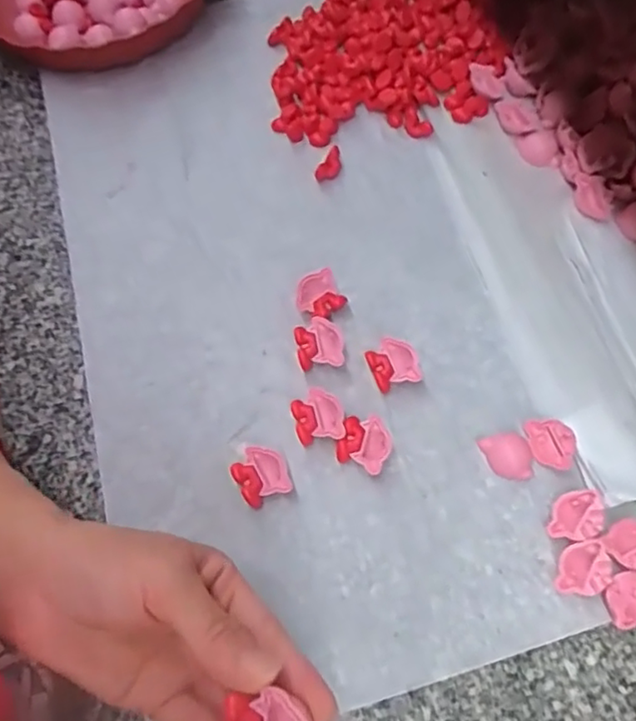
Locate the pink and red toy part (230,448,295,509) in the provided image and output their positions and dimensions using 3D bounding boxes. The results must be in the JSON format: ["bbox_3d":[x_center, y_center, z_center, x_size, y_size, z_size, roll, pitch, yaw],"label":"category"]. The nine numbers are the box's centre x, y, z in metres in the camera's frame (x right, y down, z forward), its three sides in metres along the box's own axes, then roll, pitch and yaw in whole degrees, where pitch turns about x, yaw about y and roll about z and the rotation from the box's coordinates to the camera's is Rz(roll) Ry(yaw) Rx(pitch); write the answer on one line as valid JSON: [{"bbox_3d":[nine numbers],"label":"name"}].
[{"bbox_3d":[-0.037,0.075,0.382,0.032,0.015,0.035,-25,70,-10],"label":"pink and red toy part"}]

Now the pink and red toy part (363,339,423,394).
[{"bbox_3d":[0.052,0.004,0.412,0.033,0.016,0.034,-16,69,-6],"label":"pink and red toy part"}]

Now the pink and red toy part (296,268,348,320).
[{"bbox_3d":[0.001,-0.047,0.429,0.032,0.011,0.034,-32,71,-12],"label":"pink and red toy part"}]

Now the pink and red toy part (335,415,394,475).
[{"bbox_3d":[0.031,0.054,0.388,0.033,0.015,0.035,23,70,9],"label":"pink and red toy part"}]

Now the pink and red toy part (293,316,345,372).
[{"bbox_3d":[0.001,-0.012,0.415,0.032,0.011,0.034,-5,68,-2],"label":"pink and red toy part"}]

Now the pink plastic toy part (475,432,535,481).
[{"bbox_3d":[0.127,0.064,0.389,0.030,0.006,0.033,-17,69,-7],"label":"pink plastic toy part"}]

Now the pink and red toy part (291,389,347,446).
[{"bbox_3d":[0.000,0.037,0.395,0.032,0.013,0.036,-13,68,-5],"label":"pink and red toy part"}]

